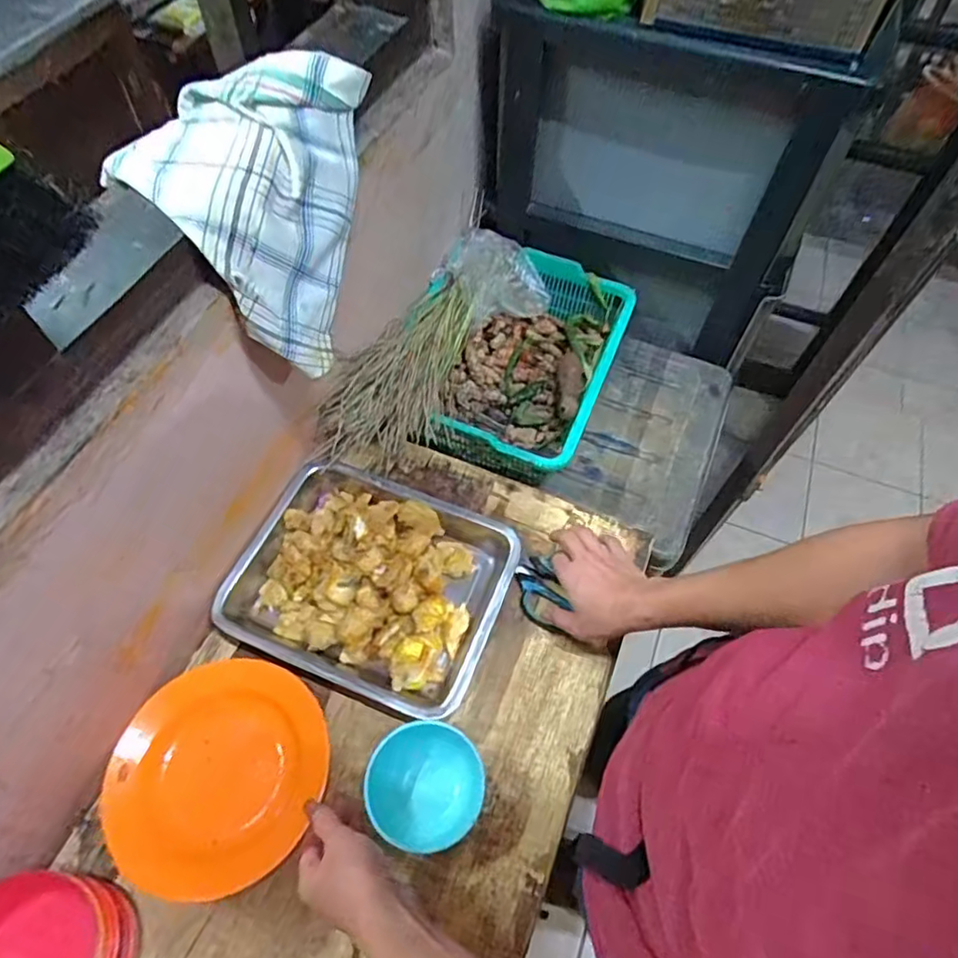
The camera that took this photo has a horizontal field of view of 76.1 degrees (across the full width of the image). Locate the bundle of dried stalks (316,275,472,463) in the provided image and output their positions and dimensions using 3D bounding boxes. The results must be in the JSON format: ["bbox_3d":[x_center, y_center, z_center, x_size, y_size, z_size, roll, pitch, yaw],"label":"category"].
[{"bbox_3d":[-0.090,-0.166,0.861,0.119,0.090,0.356,20,59,10],"label":"bundle of dried stalks"}]

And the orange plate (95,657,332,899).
[{"bbox_3d":[-0.261,0.295,0.615,0.197,0.032,0.212,1,58,-1],"label":"orange plate"}]

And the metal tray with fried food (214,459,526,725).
[{"bbox_3d":[-0.125,0.116,0.718,0.300,0.049,0.242,20,59,10],"label":"metal tray with fried food"}]

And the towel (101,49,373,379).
[{"bbox_3d":[-0.233,-0.276,0.615,0.197,0.159,0.285,9,58,4],"label":"towel"}]

